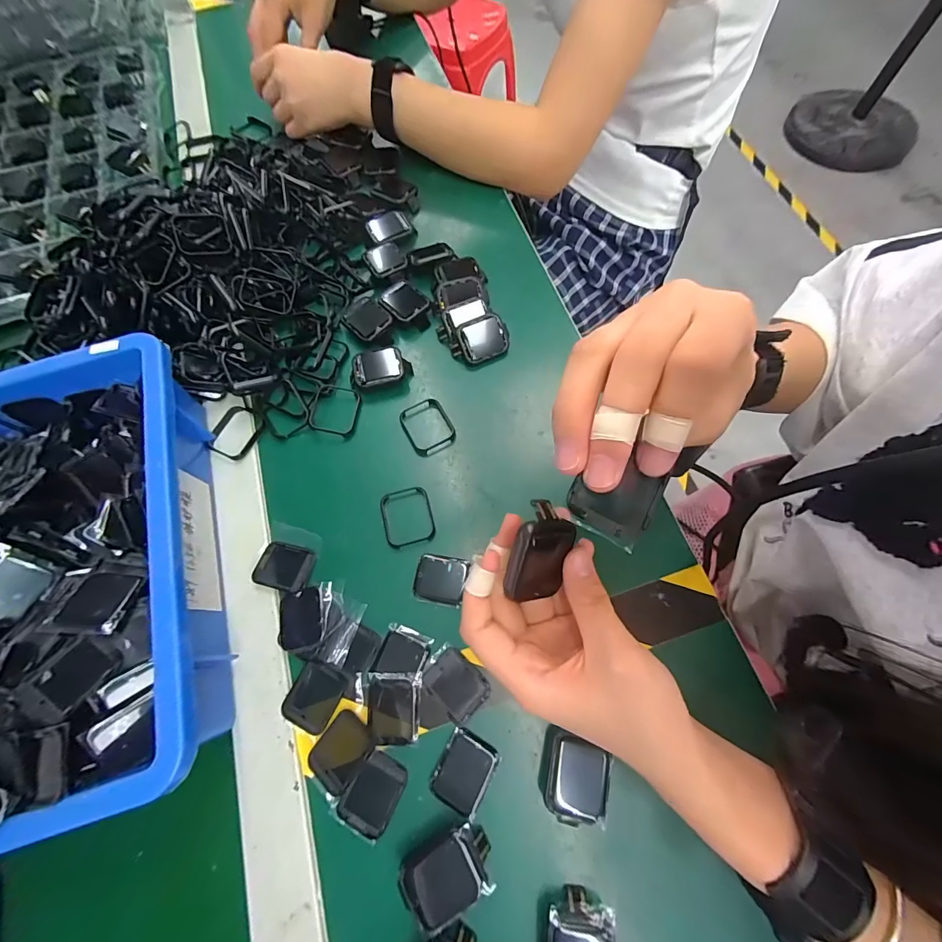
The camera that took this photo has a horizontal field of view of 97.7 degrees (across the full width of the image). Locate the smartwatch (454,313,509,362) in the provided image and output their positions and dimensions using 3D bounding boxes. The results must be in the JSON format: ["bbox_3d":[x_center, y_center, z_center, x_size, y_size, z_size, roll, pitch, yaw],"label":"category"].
[{"bbox_3d":[0.008,-0.116,0.366,0.047,0.014,0.036,-21,97,-13],"label":"smartwatch"}]

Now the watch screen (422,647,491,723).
[{"bbox_3d":[-0.010,0.142,0.275,0.031,0.004,0.039,-43,73,-14],"label":"watch screen"}]

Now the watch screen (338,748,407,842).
[{"bbox_3d":[-0.059,0.196,0.250,0.031,0.004,0.040,27,72,12],"label":"watch screen"}]

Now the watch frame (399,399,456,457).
[{"bbox_3d":[-0.037,-0.038,0.348,0.038,0.008,0.048,-28,70,-9],"label":"watch frame"}]

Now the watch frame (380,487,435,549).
[{"bbox_3d":[-0.049,0.035,0.316,0.037,0.005,0.046,-16,69,-5],"label":"watch frame"}]

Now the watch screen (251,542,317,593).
[{"bbox_3d":[-0.138,0.070,0.303,0.041,0.004,0.032,12,69,6],"label":"watch screen"}]

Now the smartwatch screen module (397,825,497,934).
[{"bbox_3d":[-0.012,0.225,0.230,0.049,0.016,0.035,-33,71,-11],"label":"smartwatch screen module"}]

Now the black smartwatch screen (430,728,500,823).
[{"bbox_3d":[-0.004,0.186,0.253,0.033,0.004,0.039,26,71,11],"label":"black smartwatch screen"}]

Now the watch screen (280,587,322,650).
[{"bbox_3d":[-0.120,0.103,0.288,0.029,0.004,0.038,-11,68,-2],"label":"watch screen"}]

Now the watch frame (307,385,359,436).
[{"bbox_3d":[-0.116,-0.054,0.351,0.037,0.007,0.052,10,59,-8],"label":"watch frame"}]

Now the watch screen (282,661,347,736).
[{"bbox_3d":[-0.104,0.149,0.271,0.032,0.004,0.039,23,71,11],"label":"watch screen"}]

